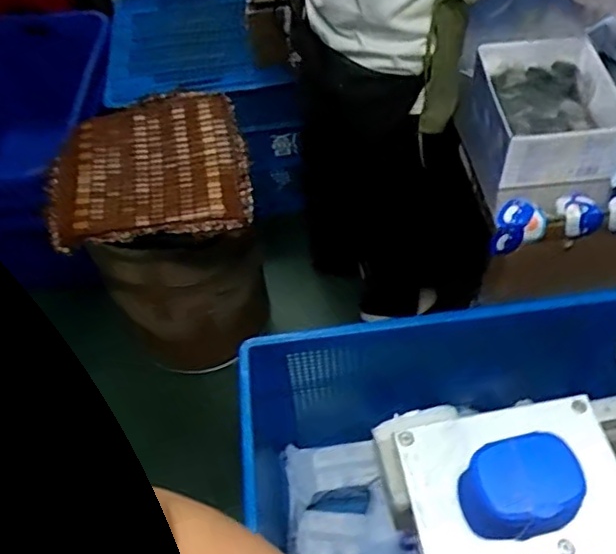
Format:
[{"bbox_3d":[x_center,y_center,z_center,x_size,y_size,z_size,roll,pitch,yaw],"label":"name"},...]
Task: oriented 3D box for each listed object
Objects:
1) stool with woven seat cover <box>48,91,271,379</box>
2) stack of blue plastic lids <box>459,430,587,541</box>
[{"bbox_3d":[-0.312,-0.066,1.570,0.399,0.606,0.397,-7,53,-1],"label":"stool with woven seat cover"},{"bbox_3d":[0.168,0.171,0.516,0.089,0.060,0.064,-13,53,-5],"label":"stack of blue plastic lids"}]

